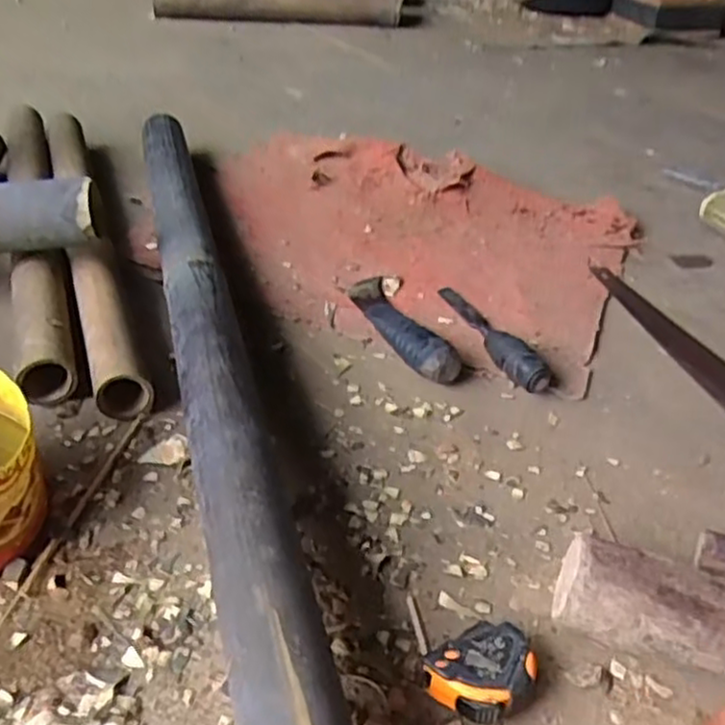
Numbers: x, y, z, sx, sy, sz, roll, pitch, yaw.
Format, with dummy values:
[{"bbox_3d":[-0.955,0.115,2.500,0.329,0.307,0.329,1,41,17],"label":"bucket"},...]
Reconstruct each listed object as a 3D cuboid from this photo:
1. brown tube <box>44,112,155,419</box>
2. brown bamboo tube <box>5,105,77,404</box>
[{"bbox_3d":[-0.334,-0.160,0.888,0.057,0.057,0.636,-12,42,-20],"label":"brown tube"},{"bbox_3d":[-0.397,-0.171,0.891,0.060,0.059,0.625,-11,42,-19],"label":"brown bamboo tube"}]

